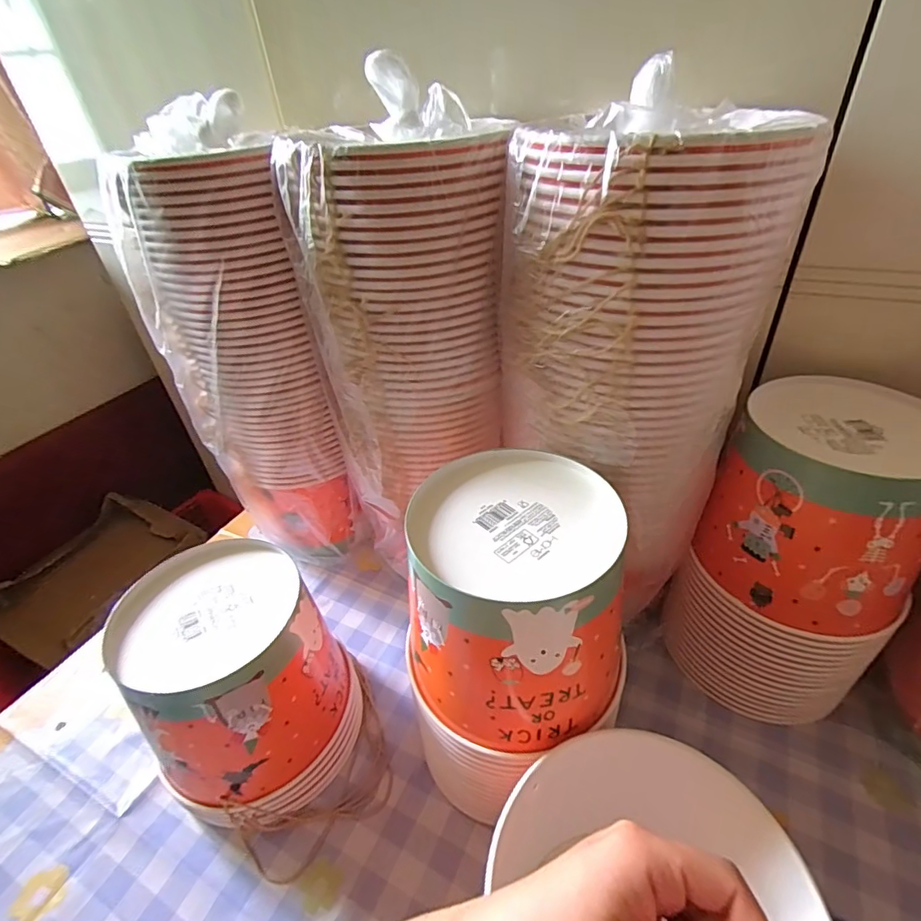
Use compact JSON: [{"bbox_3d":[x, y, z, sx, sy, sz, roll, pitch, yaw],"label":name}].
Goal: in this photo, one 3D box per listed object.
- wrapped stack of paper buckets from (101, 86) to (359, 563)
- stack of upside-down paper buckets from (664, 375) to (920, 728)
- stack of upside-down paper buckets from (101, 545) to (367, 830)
[{"bbox_3d":[-0.192,-0.077,0.473,0.134,0.403,0.135,-26,42,-24],"label":"wrapped stack of paper buckets"},{"bbox_3d":[0.279,0.081,0.405,0.149,0.245,0.139,-28,43,-26],"label":"stack of upside-down paper buckets"},{"bbox_3d":[-0.165,0.175,0.397,0.138,0.173,0.139,-21,40,-19],"label":"stack of upside-down paper buckets"}]

